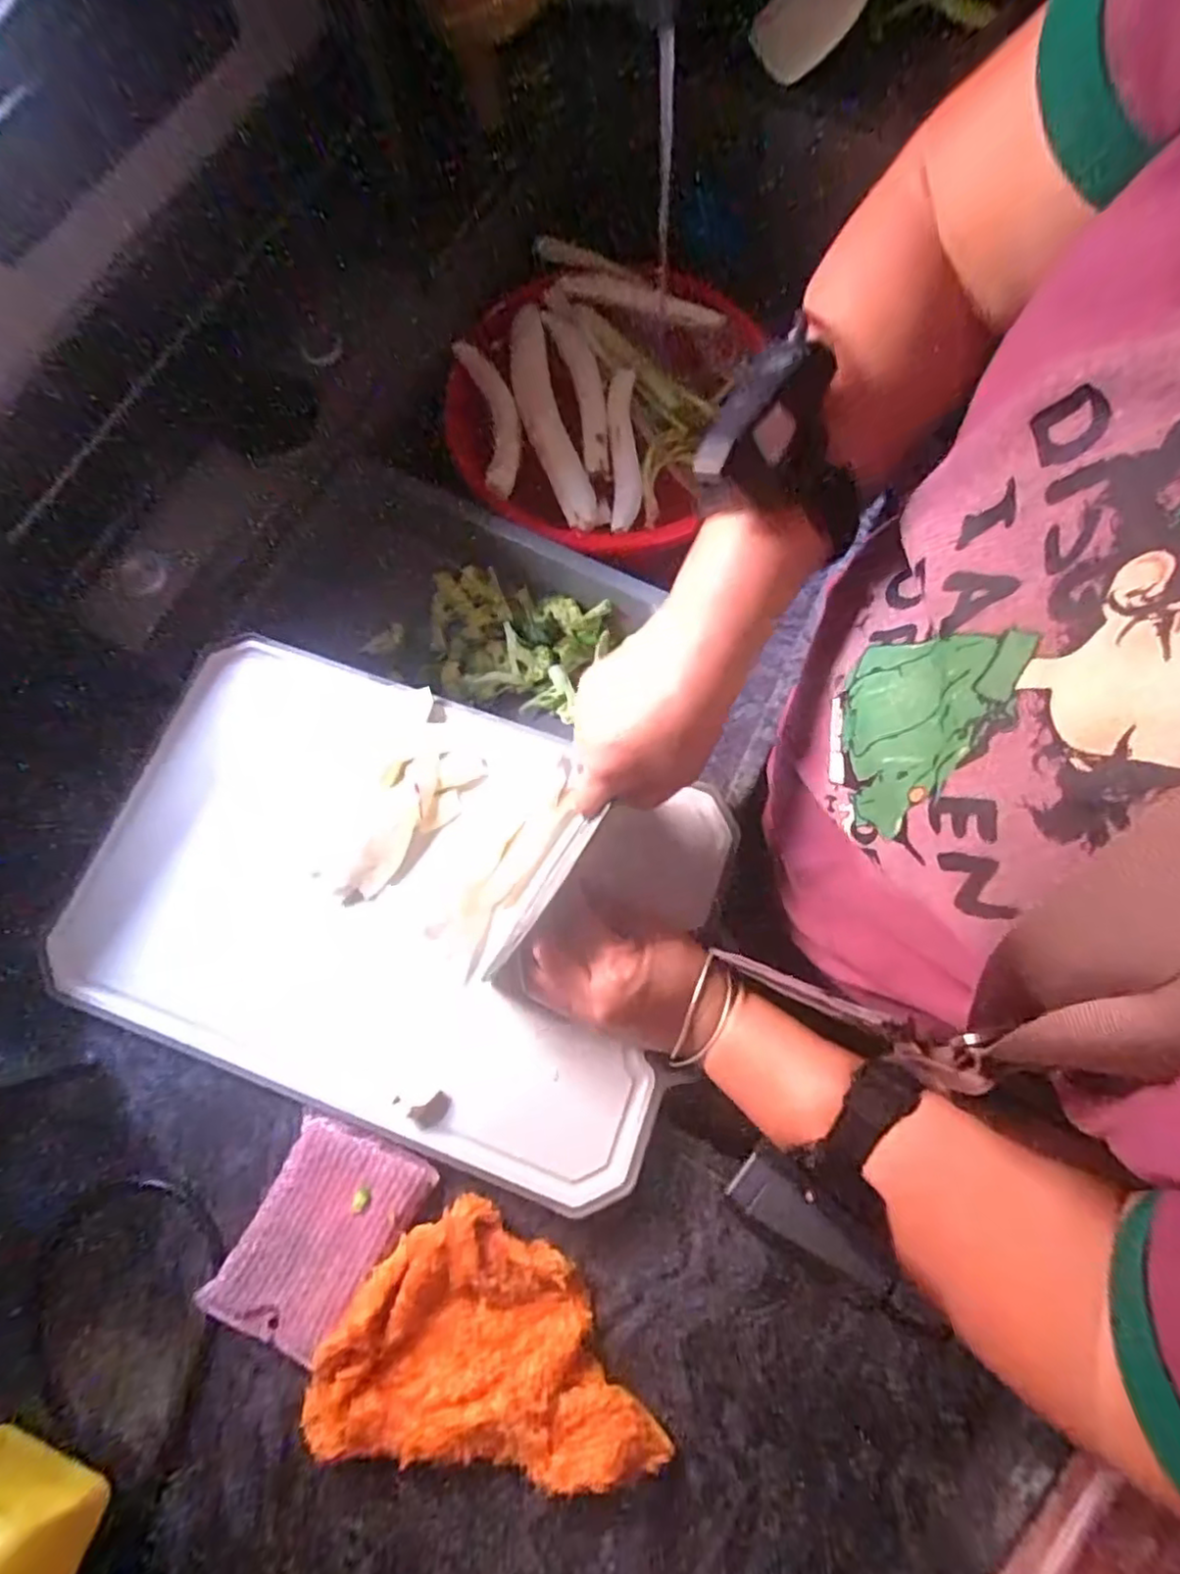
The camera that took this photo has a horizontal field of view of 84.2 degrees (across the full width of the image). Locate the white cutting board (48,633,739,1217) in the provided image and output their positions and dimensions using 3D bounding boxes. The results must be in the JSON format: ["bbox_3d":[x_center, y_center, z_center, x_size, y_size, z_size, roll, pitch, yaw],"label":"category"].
[{"bbox_3d":[-0.119,0.065,0.404,0.364,0.016,0.258,20,76,3],"label":"white cutting board"}]

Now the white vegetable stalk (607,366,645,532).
[{"bbox_3d":[0.033,-0.316,0.603,0.030,0.024,0.163,-2,76,-2],"label":"white vegetable stalk"}]

